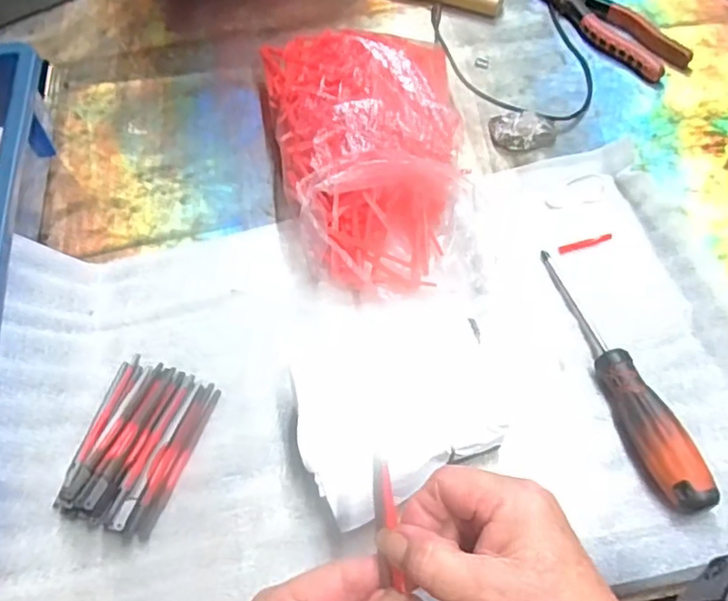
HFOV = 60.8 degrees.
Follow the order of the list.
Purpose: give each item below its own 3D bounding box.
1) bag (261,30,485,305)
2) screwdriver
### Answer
[{"bbox_3d":[0.004,-0.126,0.501,0.165,0.075,0.257,-5,58,-1],"label":"bag"},{"bbox_3d":[0.169,0.042,0.415,0.029,0.031,0.199,-14,59,-6],"label":"screwdriver"}]

